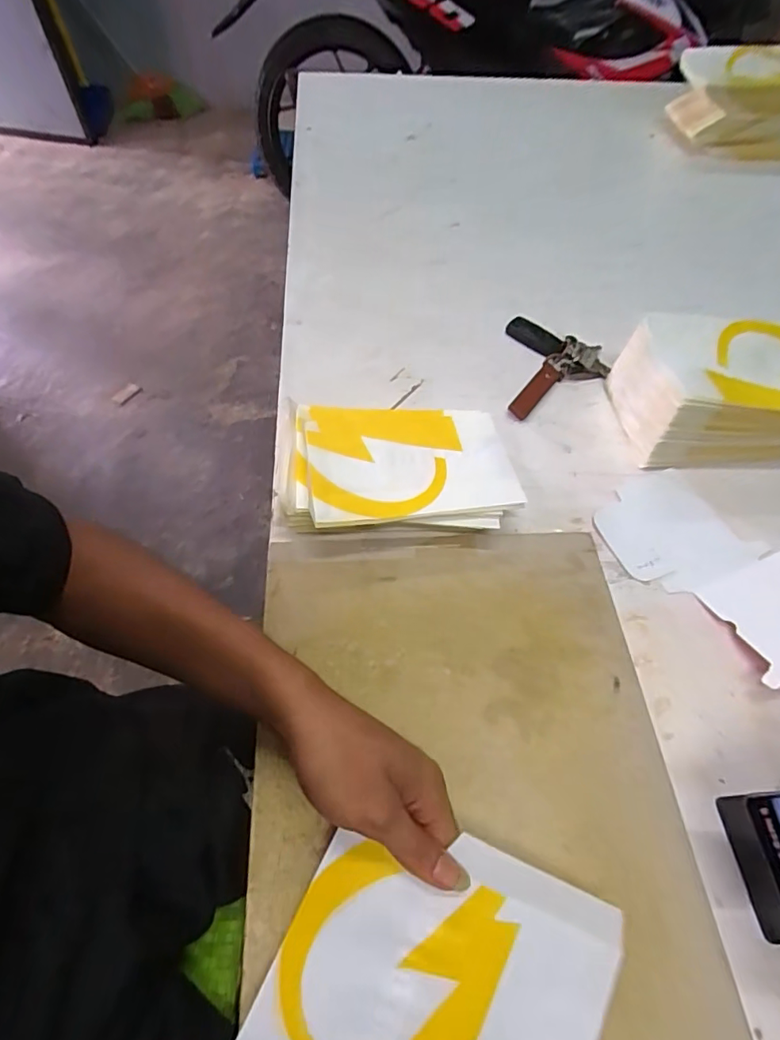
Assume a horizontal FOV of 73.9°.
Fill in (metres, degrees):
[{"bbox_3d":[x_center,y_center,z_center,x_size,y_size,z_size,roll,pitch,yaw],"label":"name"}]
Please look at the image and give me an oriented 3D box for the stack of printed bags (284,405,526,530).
[{"bbox_3d":[0.008,-0.046,0.458,0.193,0.042,0.137,-1,59,-4],"label":"stack of printed bags"}]

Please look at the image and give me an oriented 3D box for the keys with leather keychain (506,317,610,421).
[{"bbox_3d":[0.179,-0.163,0.549,0.103,0.019,0.132,6,59,0],"label":"keys with leather keychain"}]

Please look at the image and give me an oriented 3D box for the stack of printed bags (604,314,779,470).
[{"bbox_3d":[0.324,-0.119,0.492,0.186,0.084,0.116,0,59,-4],"label":"stack of printed bags"}]

